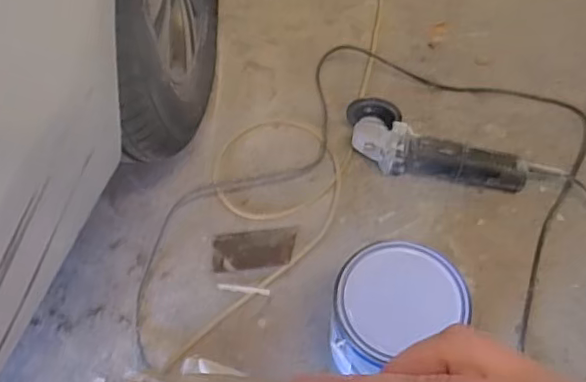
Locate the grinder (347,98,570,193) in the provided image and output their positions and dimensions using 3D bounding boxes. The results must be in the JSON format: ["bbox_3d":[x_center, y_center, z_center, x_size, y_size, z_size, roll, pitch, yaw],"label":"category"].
[{"bbox_3d":[0.246,-0.055,0.943,0.347,0.070,0.105,17,58,13],"label":"grinder"}]

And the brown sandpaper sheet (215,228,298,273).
[{"bbox_3d":[-0.057,0.088,0.894,0.125,0.011,0.064,-5,55,-2],"label":"brown sandpaper sheet"}]

